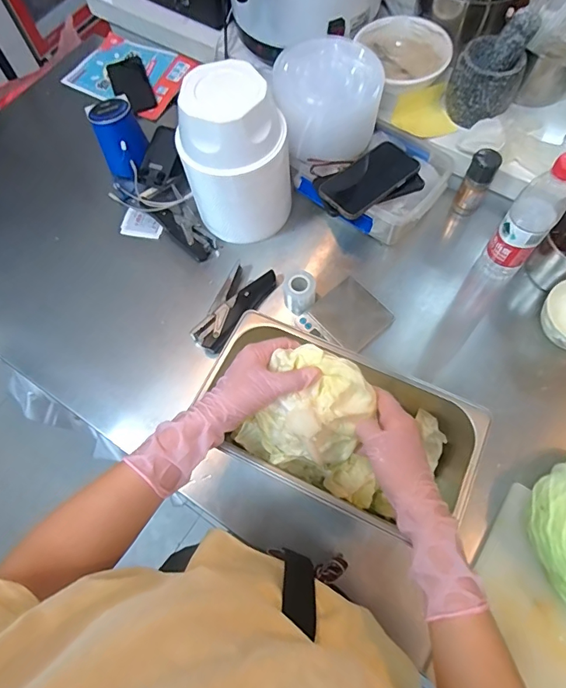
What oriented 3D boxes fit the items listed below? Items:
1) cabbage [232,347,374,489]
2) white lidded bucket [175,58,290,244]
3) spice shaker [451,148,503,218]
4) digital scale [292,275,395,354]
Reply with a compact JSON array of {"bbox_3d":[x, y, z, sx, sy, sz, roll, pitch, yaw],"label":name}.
[{"bbox_3d":[0.027,0.074,0.477,0.114,0.094,0.111,27,71,13],"label":"cabbage"},{"bbox_3d":[-0.075,-0.285,0.700,0.149,0.235,0.127,-25,68,-8],"label":"white lidded bucket"},{"bbox_3d":[0.324,-0.268,0.745,0.044,0.112,0.038,26,71,13],"label":"spice shaker"},{"bbox_3d":[0.099,-0.040,0.690,0.114,0.025,0.105,-40,71,-14],"label":"digital scale"}]

